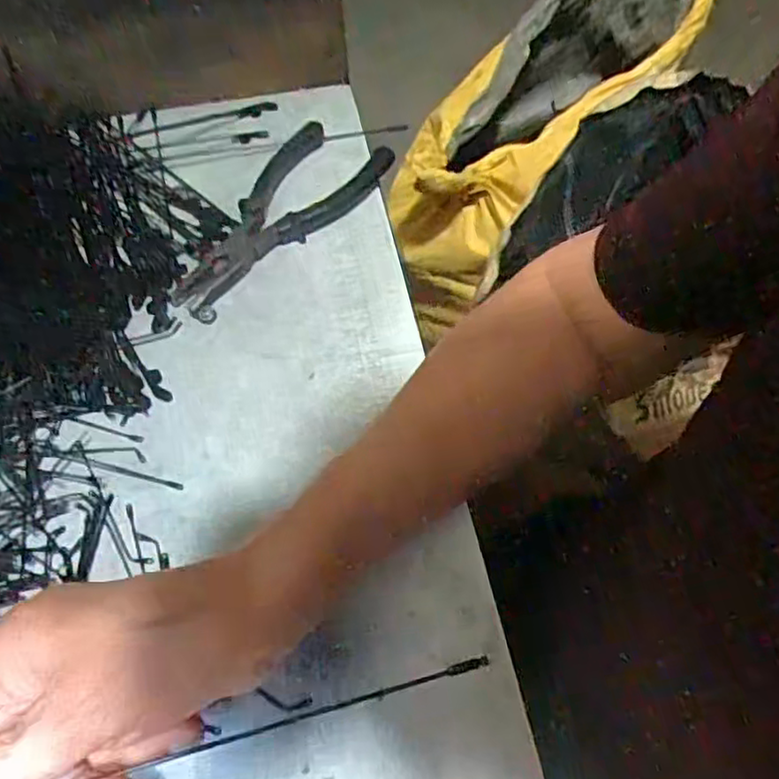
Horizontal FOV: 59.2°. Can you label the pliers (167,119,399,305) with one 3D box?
[{"bbox_3d":[-0.076,-0.118,0.460,0.072,0.016,0.173,28,60,21],"label":"pliers"}]

